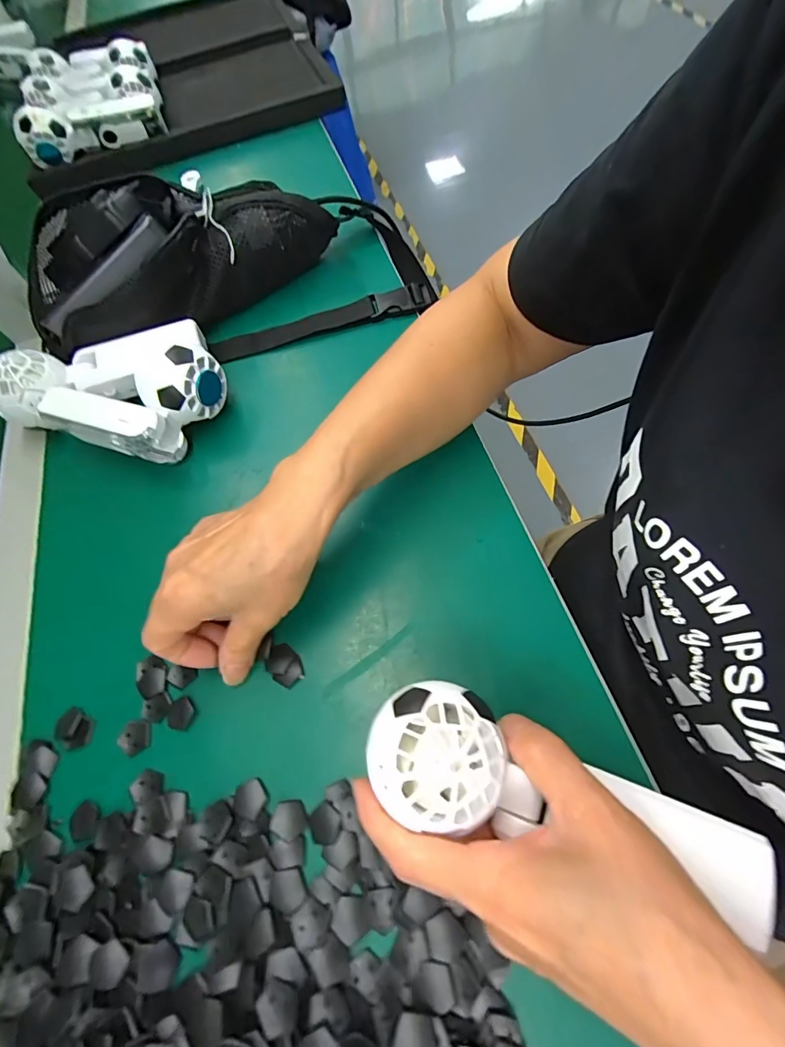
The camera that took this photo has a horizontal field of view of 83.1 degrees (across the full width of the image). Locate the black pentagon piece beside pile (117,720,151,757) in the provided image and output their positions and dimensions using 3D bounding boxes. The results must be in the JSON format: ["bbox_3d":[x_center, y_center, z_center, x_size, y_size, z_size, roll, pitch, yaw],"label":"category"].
[{"bbox_3d":[-0.155,0.128,0.265,0.019,0.004,0.019,-15,63,1],"label":"black pentagon piece beside pile"}]

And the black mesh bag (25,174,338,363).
[{"bbox_3d":[-0.195,-0.247,0.404,0.270,0.094,0.119,-30,64,-7],"label":"black mesh bag"}]

